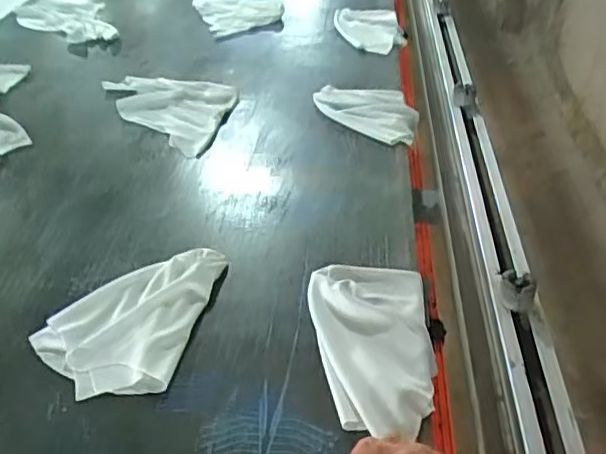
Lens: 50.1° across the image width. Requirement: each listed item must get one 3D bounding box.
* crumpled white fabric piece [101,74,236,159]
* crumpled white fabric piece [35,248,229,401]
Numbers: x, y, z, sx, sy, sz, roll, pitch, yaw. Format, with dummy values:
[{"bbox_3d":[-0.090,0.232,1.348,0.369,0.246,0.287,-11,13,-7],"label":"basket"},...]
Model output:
[{"bbox_3d":[-0.215,-0.200,1.123,0.217,0.043,0.255,-11,38,-11],"label":"crumpled white fabric piece"},{"bbox_3d":[-0.192,0.095,0.716,0.152,0.030,0.209,6,38,11],"label":"crumpled white fabric piece"}]

